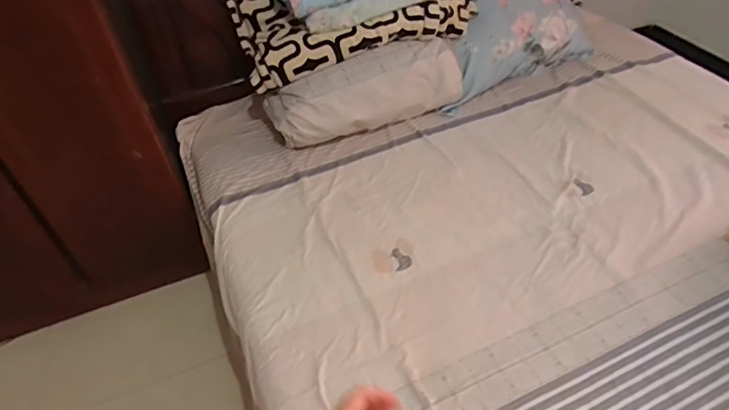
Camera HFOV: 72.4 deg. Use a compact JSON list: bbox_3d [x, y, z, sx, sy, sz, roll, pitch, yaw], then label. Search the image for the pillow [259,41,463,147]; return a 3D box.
[{"bbox_3d":[0.005,-0.357,1.632,0.638,0.228,0.139,-14,45,-9],"label":"pillow"}]

